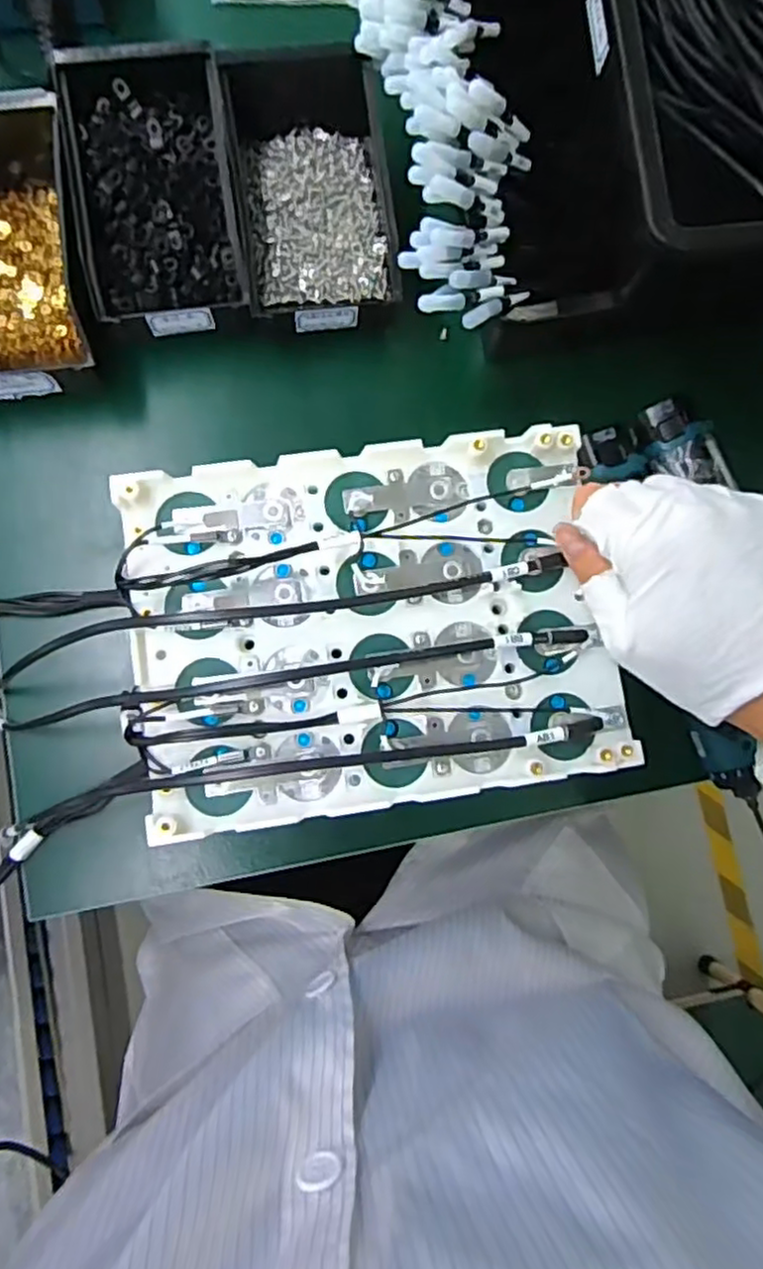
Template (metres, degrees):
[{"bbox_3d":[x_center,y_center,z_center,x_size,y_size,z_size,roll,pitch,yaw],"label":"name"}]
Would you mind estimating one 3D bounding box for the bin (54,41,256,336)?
[{"bbox_3d":[-0.151,-0.302,0.465,0.103,0.063,0.184,-9,83,-4],"label":"bin"}]

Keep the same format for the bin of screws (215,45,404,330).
[{"bbox_3d":[-0.051,-0.324,0.474,0.104,0.061,0.216,-7,83,-4],"label":"bin of screws"}]

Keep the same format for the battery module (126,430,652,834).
[{"bbox_3d":[-0.004,-0.006,0.330,0.228,0.019,0.174,-8,83,-4],"label":"battery module"}]

